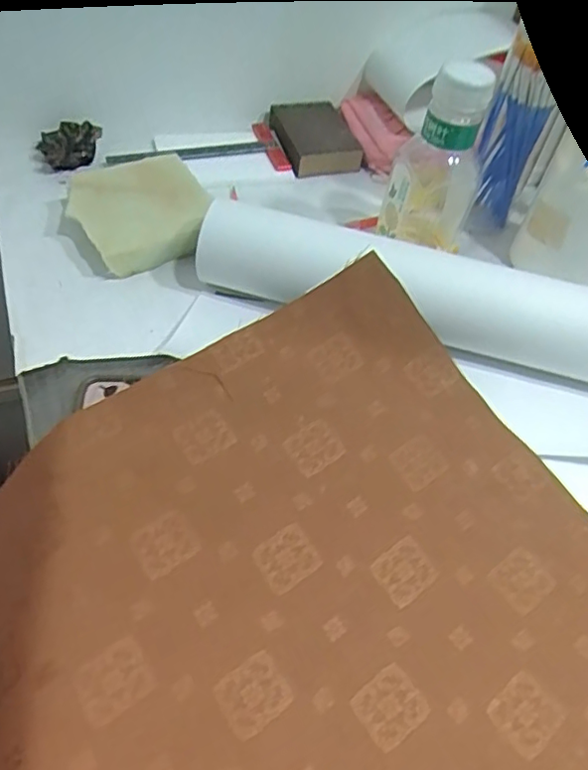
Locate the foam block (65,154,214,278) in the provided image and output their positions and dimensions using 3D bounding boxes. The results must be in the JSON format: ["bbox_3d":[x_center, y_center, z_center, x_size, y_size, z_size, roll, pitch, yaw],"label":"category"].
[{"bbox_3d":[-0.129,-0.143,0.491,0.105,0.044,0.111,-18,56,-19],"label":"foam block"}]

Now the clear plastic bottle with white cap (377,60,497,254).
[{"bbox_3d":[0.116,-0.177,0.468,0.063,0.163,0.079,20,53,9],"label":"clear plastic bottle with white cap"}]

